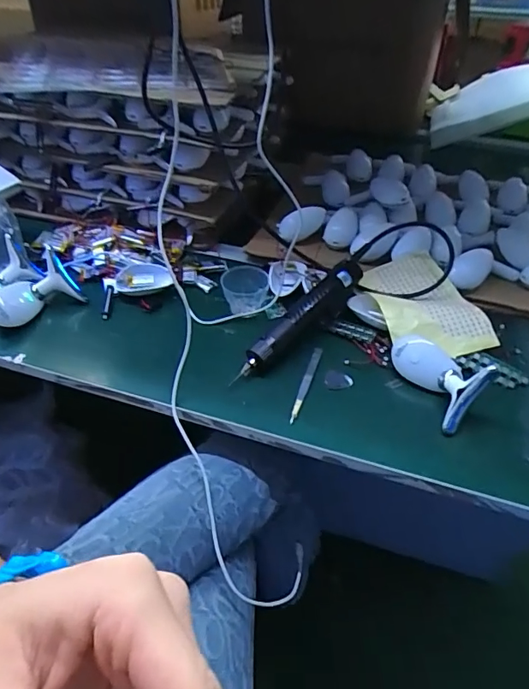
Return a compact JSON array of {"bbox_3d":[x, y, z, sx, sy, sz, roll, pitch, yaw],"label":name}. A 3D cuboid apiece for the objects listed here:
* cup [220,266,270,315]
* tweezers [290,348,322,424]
[{"bbox_3d":[-0.027,-0.076,0.649,0.062,0.030,0.063,0,46,0],"label":"cup"},{"bbox_3d":[0.050,0.043,0.560,0.010,0.006,0.117,14,42,13],"label":"tweezers"}]

